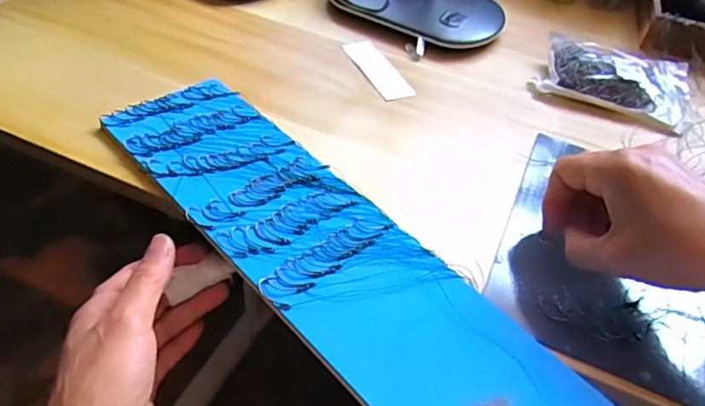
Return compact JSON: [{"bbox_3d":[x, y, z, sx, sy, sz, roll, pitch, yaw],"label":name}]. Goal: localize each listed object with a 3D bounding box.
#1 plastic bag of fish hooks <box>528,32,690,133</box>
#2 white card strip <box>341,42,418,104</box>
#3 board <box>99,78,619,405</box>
[{"bbox_3d":[0.248,-0.120,0.502,0.139,0.032,0.099,17,47,9],"label":"plastic bag of fish hooks"},{"bbox_3d":[0.022,-0.126,0.496,0.033,0.004,0.093,-16,50,-21],"label":"white card strip"},{"bbox_3d":[-0.011,0.032,0.328,0.102,0.006,0.386,-31,58,-31],"label":"board"}]

